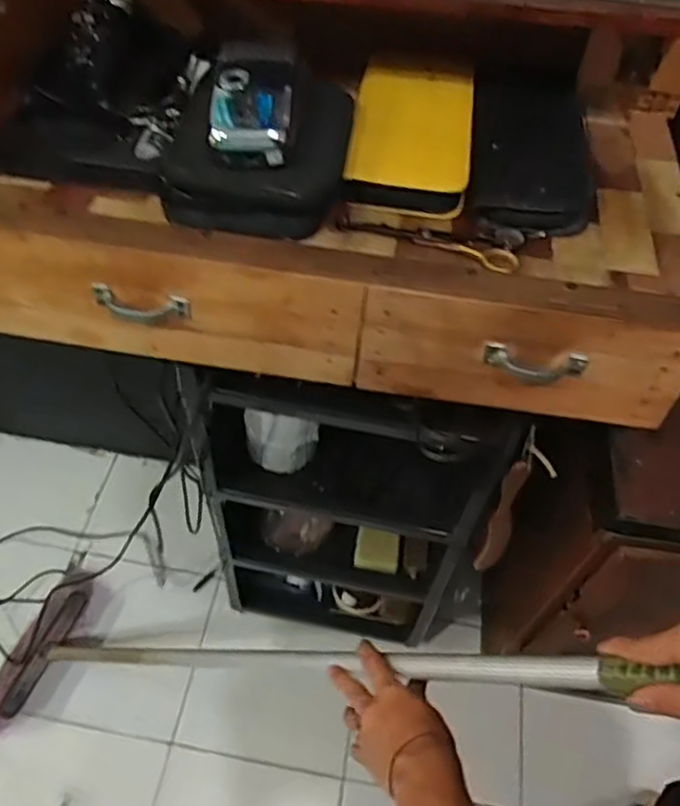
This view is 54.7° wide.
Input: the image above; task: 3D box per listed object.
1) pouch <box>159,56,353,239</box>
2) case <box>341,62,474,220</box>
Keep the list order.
[{"bbox_3d":[-0.055,-0.199,0.490,0.114,0.066,0.150,10,54,3],"label":"pouch"},{"bbox_3d":[0.059,-0.225,0.546,0.095,0.030,0.177,7,54,1],"label":"case"}]

